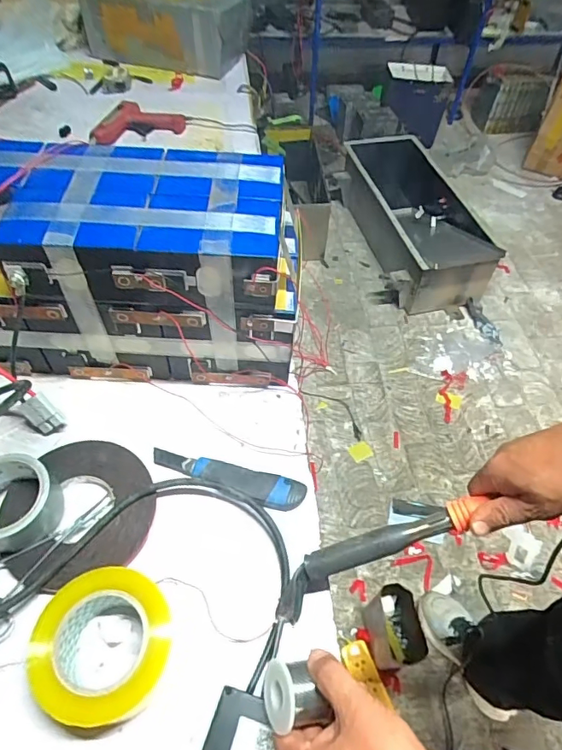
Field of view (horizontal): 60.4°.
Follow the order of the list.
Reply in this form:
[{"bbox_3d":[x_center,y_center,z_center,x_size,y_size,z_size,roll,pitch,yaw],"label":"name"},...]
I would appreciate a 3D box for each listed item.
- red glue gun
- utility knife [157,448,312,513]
[{"bbox_3d":[-0.332,-0.568,1.093,0.209,0.044,0.122,-19,57,-16],"label":"red glue gun"},{"bbox_3d":[-0.068,0.128,0.594,0.193,0.030,0.039,14,55,8],"label":"utility knife"}]

